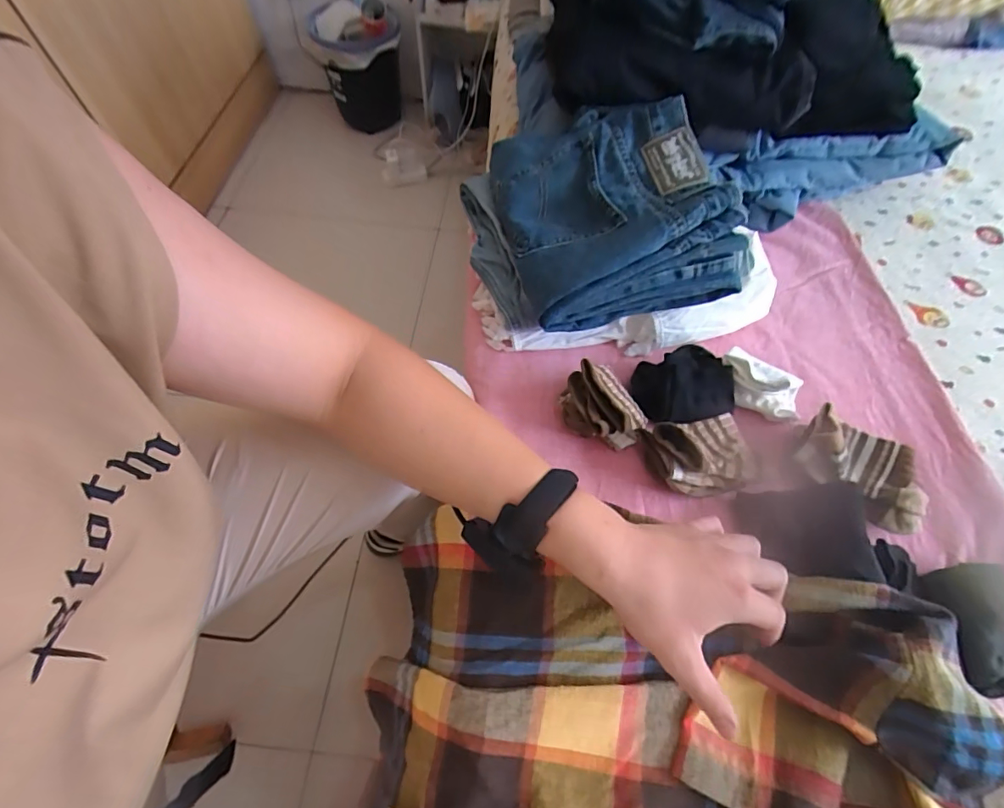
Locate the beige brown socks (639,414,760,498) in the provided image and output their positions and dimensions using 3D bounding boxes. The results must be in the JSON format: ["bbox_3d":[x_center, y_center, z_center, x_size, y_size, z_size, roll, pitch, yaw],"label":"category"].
[{"bbox_3d":[0.204,0.049,0.485,0.116,0.043,0.078,-11,60,-9],"label":"beige brown socks"}]

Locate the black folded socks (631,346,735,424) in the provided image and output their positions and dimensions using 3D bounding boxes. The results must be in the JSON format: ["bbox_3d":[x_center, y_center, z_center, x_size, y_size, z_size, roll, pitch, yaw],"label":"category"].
[{"bbox_3d":[0.197,-0.020,0.531,0.116,0.041,0.085,-6,60,-6],"label":"black folded socks"}]

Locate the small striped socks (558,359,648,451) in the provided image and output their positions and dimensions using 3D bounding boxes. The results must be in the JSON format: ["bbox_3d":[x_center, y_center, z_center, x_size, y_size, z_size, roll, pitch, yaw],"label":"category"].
[{"bbox_3d":[0.101,0.003,0.496,0.074,0.069,0.078,1,61,-2],"label":"small striped socks"}]

